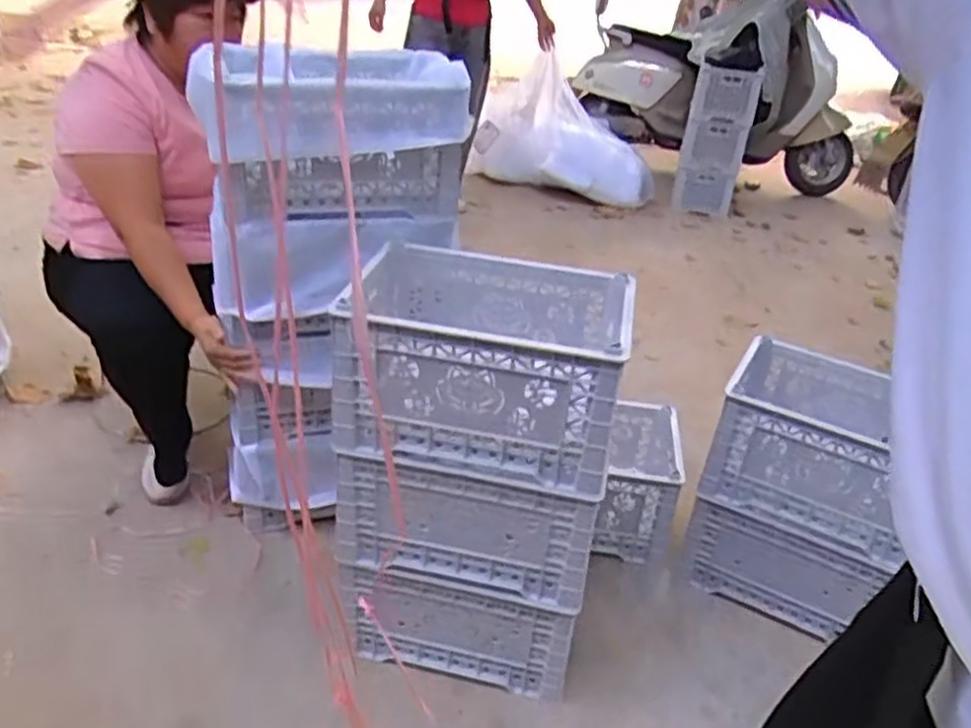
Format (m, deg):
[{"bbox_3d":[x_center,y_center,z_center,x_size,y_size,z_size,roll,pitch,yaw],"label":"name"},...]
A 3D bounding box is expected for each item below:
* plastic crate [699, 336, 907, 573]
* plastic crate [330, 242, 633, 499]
[{"bbox_3d":[0.661,0.148,1.510,0.372,0.225,0.325,22,36,23],"label":"plastic crate"},{"bbox_3d":[0.002,-0.018,1.219,0.404,0.239,0.320,10,33,6],"label":"plastic crate"}]

